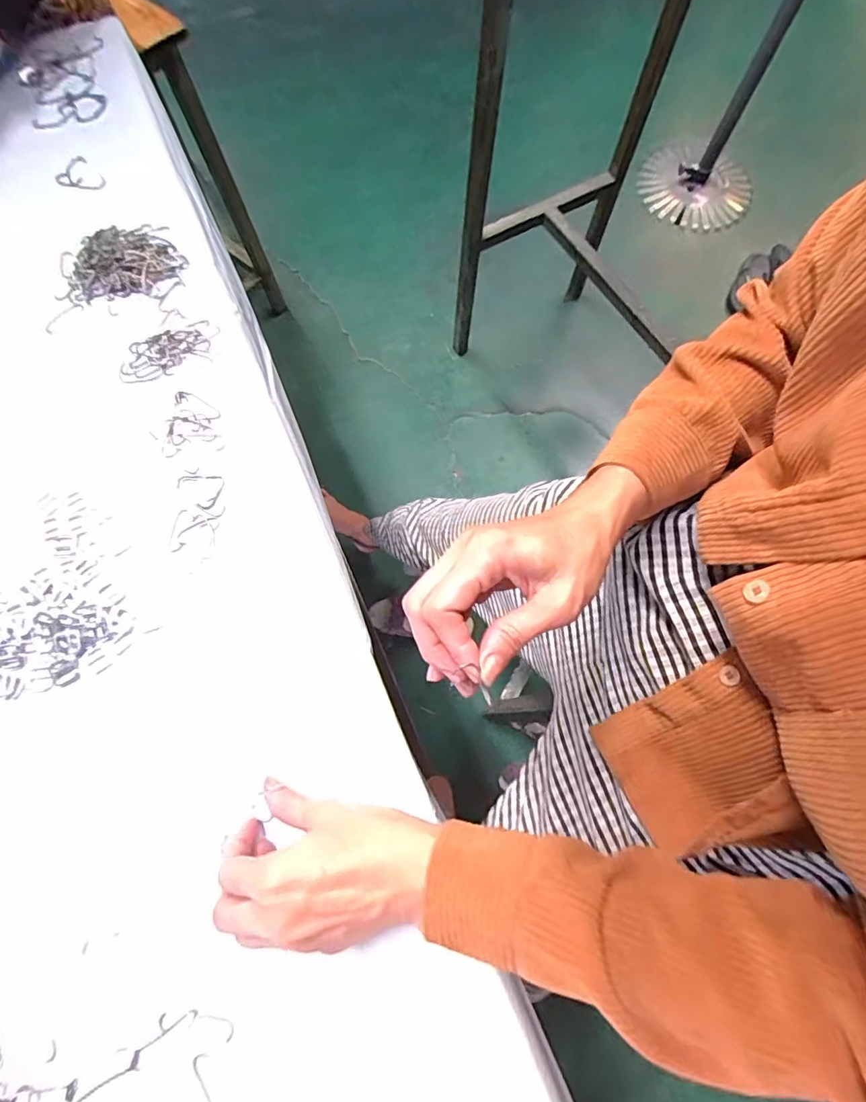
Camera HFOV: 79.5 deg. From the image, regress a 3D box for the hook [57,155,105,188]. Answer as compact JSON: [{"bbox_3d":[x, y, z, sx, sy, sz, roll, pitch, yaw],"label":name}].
[{"bbox_3d":[-0.333,-0.351,0.491,0.034,0.005,0.048,-42,78,-11],"label":"hook"}]

